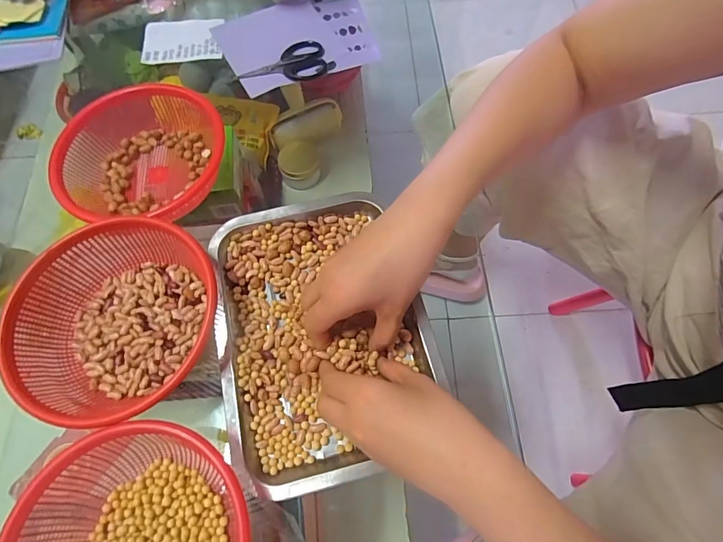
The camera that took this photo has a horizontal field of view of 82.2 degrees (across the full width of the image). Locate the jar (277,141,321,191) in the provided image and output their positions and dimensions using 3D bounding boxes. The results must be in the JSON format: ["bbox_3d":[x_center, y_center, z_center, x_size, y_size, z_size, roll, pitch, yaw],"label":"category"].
[{"bbox_3d":[-0.102,-0.175,0.687,0.064,0.048,0.070,-1,67,2],"label":"jar"}]

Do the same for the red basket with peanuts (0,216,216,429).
[{"bbox_3d":[-0.214,0.043,0.364,0.176,0.050,0.171,-1,67,2],"label":"red basket with peanuts"}]

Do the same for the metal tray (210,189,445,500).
[{"bbox_3d":[-0.036,0.048,0.371,0.180,0.028,0.249,-16,67,-4],"label":"metal tray"}]

